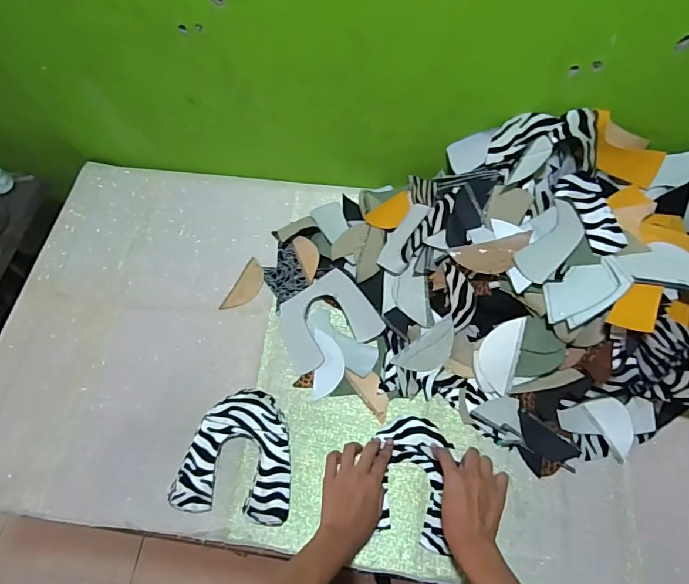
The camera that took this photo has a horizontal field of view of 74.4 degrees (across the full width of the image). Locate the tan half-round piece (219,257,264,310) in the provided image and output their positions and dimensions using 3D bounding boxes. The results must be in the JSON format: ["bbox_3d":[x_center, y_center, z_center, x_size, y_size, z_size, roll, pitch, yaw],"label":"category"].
[{"bbox_3d":[-0.164,-0.009,0.763,0.042,0.004,0.100,23,65,12],"label":"tan half-round piece"}]

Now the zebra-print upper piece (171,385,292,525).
[{"bbox_3d":[-0.146,0.223,0.638,0.154,0.025,0.167,7,63,4],"label":"zebra-print upper piece"}]

